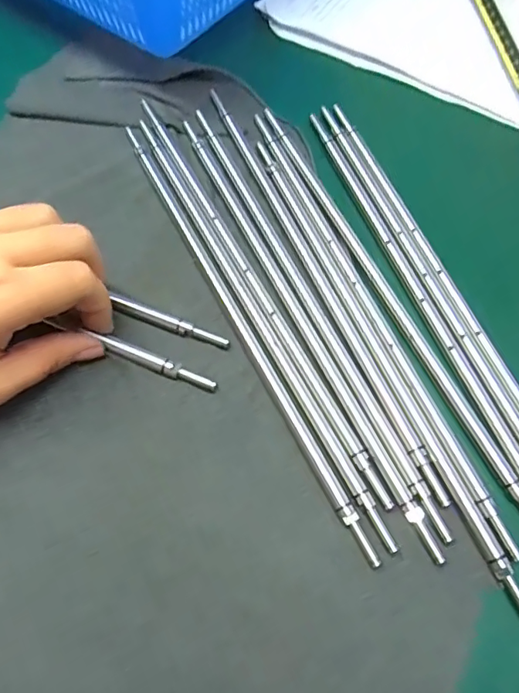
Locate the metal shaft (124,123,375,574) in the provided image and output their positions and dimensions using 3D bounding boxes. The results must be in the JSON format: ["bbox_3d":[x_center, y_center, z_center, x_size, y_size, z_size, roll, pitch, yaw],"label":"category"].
[{"bbox_3d":[-0.016,-0.019,0.264,0.007,0.007,0.277,-26,68,-11],"label":"metal shaft"}]

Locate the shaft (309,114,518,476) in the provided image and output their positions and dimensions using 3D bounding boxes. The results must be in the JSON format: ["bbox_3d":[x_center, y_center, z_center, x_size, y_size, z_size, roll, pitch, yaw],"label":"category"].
[{"bbox_3d":[0.085,-0.026,0.264,0.007,0.004,0.273,-20,67,-8],"label":"shaft"}]

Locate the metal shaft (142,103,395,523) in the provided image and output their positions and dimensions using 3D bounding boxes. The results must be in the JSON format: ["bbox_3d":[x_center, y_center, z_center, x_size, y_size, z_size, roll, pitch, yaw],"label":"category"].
[{"bbox_3d":[-0.007,-0.041,0.273,0.008,0.004,0.277,-26,68,-11],"label":"metal shaft"}]

